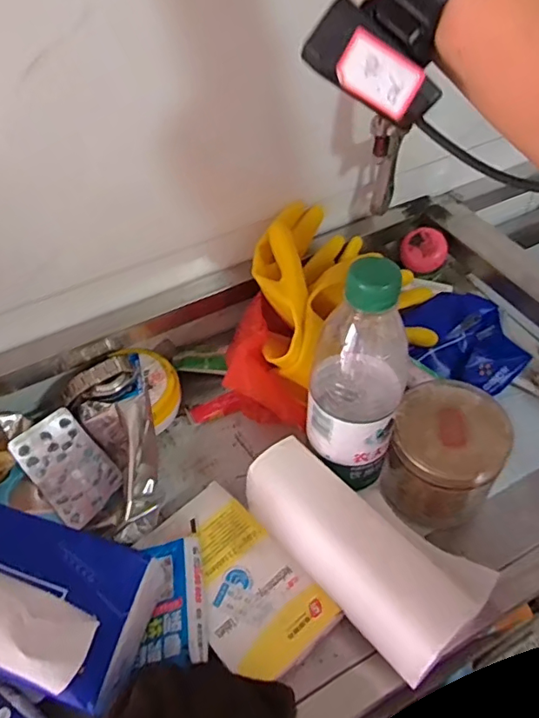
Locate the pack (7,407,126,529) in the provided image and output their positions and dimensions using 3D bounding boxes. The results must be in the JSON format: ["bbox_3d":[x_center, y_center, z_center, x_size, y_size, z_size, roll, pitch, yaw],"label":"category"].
[{"bbox_3d":[-0.166,0.089,0.453,0.057,0.017,0.100,-38,58,-26],"label":"pack"}]

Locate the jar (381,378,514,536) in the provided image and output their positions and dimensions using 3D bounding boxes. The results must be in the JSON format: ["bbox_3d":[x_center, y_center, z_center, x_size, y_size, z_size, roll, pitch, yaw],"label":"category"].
[{"bbox_3d":[0.135,0.074,0.427,0.078,0.081,0.086,24,55,21],"label":"jar"}]

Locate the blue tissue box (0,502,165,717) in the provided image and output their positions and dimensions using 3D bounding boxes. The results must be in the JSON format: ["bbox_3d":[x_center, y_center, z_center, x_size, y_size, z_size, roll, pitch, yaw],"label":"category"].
[{"bbox_3d":[-0.154,0.144,0.341,0.146,0.104,0.090,11,51,12],"label":"blue tissue box"}]

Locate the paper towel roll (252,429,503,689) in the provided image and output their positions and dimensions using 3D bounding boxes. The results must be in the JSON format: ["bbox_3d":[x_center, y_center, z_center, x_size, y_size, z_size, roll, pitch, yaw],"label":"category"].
[{"bbox_3d":[0.061,0.124,0.376,0.076,0.061,0.162,-35,57,-24],"label":"paper towel roll"}]

